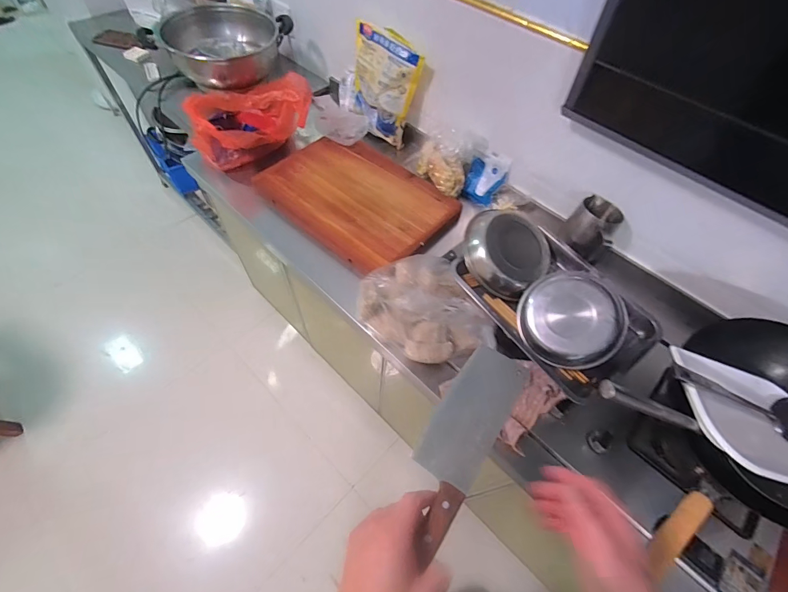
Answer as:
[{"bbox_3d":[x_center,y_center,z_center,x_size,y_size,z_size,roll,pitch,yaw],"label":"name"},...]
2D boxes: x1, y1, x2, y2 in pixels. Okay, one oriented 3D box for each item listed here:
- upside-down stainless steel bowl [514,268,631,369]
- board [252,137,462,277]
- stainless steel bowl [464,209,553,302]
[{"bbox_3d":[0.357,0.044,0.753,0.191,0.083,0.204,-26,59,18],"label":"upside-down stainless steel bowl"},{"bbox_3d":[-0.103,-0.281,1.020,0.495,0.040,0.350,39,63,19],"label":"board"},{"bbox_3d":[0.252,-0.104,0.843,0.202,0.065,0.202,4,72,-11],"label":"stainless steel bowl"}]

